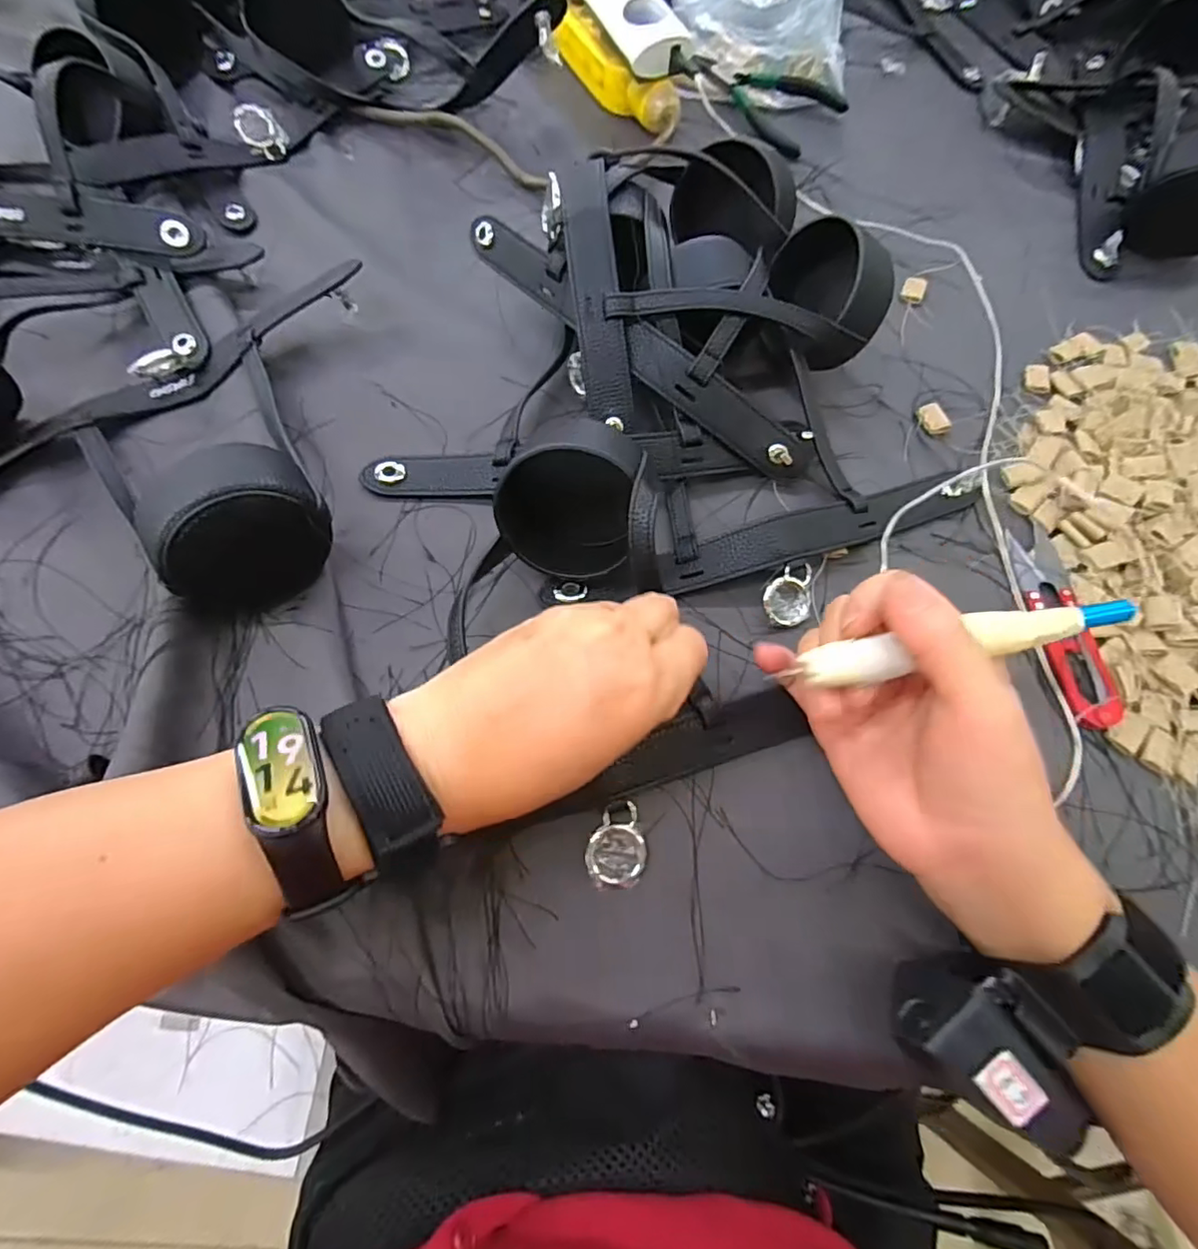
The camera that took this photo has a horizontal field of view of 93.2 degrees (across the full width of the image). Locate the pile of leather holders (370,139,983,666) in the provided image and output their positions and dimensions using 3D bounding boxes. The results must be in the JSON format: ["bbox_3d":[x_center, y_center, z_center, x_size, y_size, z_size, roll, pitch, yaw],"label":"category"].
[{"bbox_3d":[0.035,-0.154,0.326,0.304,0.076,0.259,-13,69,-8],"label":"pile of leather holders"}]

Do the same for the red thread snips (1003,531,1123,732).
[{"bbox_3d":[0.251,-0.002,0.307,0.026,0.010,0.115,-1,68,-3],"label":"red thread snips"}]

